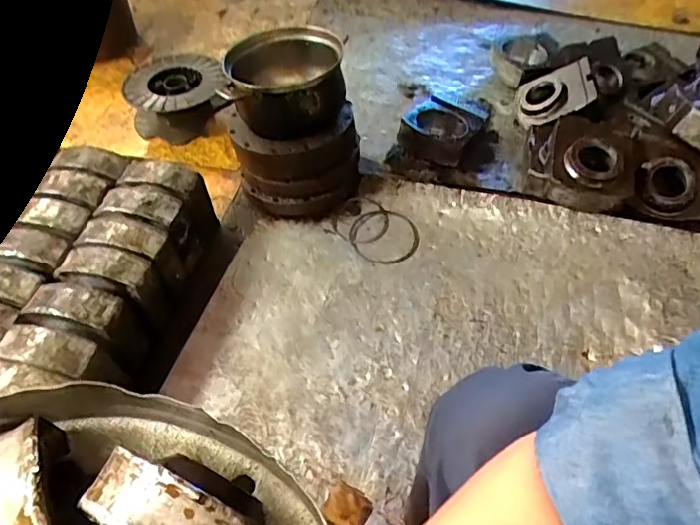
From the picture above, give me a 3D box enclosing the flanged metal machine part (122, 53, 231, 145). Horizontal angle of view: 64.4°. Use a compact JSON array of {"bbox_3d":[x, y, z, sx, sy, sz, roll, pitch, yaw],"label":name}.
[{"bbox_3d":[-0.452,-0.444,1.451,0.248,0.139,0.262,-18,51,-11],"label":"flanged metal machine part"}]

